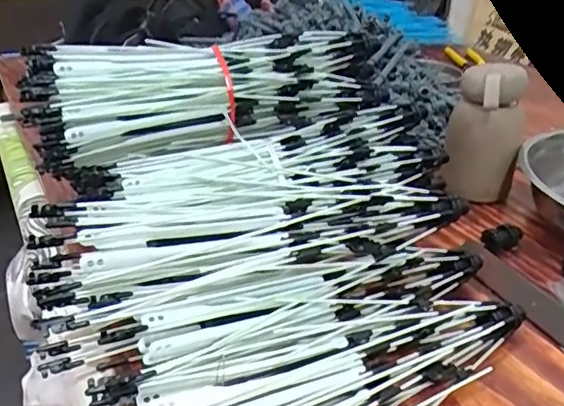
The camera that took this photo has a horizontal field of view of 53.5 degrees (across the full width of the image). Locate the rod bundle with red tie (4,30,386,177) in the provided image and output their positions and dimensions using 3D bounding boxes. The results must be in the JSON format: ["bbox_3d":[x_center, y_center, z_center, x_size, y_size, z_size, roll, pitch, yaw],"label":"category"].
[{"bbox_3d":[-0.066,-0.102,0.518,0.319,0.082,0.090,-9,32,-18],"label":"rod bundle with red tie"}]

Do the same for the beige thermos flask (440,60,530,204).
[{"bbox_3d":[0.216,-0.074,0.599,0.076,0.139,0.058,14,32,20],"label":"beige thermos flask"}]

